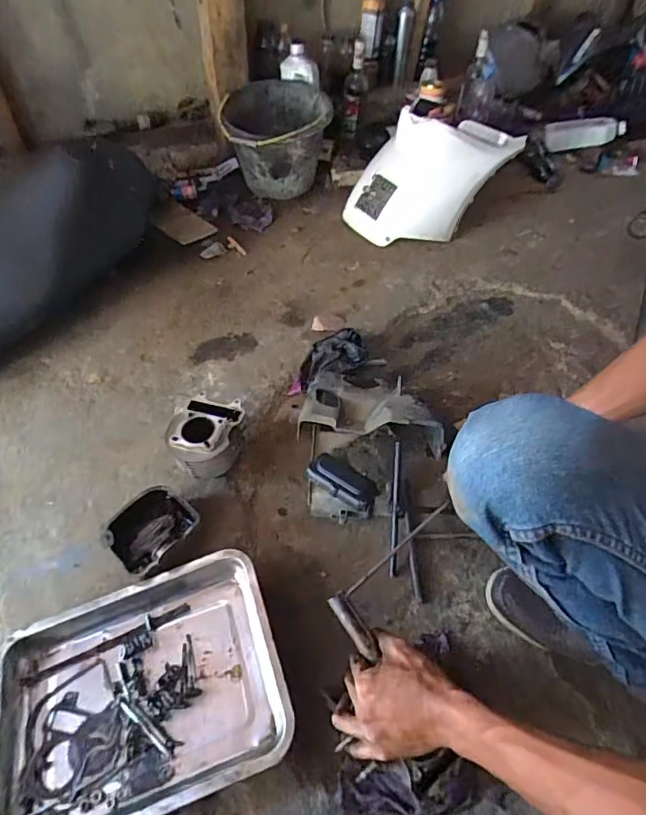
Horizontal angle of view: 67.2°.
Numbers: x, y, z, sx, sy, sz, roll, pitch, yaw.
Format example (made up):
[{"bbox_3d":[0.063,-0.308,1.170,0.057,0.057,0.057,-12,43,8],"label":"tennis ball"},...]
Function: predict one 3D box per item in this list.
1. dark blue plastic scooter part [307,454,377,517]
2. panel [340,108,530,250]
[{"bbox_3d":[0.029,0.113,0.734,0.112,0.031,0.050,32,56,22],"label":"dark blue plastic scooter part"},{"bbox_3d":[0.241,-0.541,1.152,0.265,0.369,0.084,37,20,-3],"label":"panel"}]

